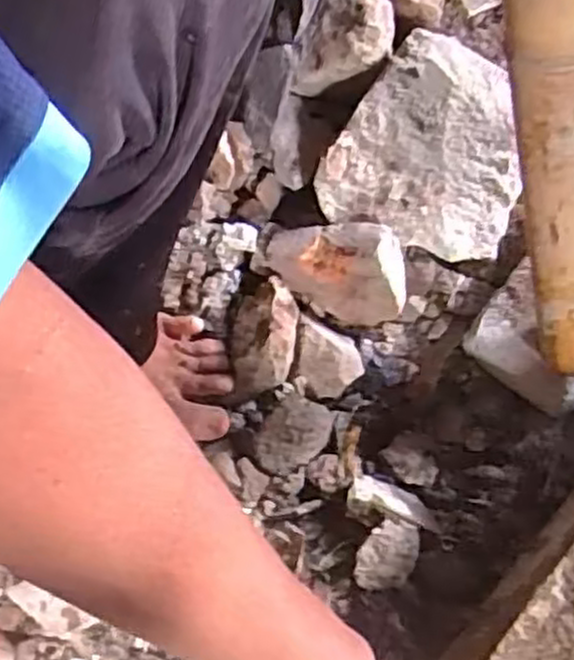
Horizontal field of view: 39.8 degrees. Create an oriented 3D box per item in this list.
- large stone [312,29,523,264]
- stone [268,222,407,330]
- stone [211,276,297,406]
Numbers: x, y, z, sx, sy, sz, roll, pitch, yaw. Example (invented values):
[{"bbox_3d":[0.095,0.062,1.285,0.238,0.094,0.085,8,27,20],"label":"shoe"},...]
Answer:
[{"bbox_3d":[0.125,-0.150,0.674,0.154,0.085,0.155,25,102,2],"label":"large stone"},{"bbox_3d":[0.039,-0.050,0.651,0.119,0.076,0.062,10,73,5],"label":"stone"},{"bbox_3d":[-0.021,0.009,0.643,0.054,0.044,0.108,14,74,6],"label":"stone"}]

